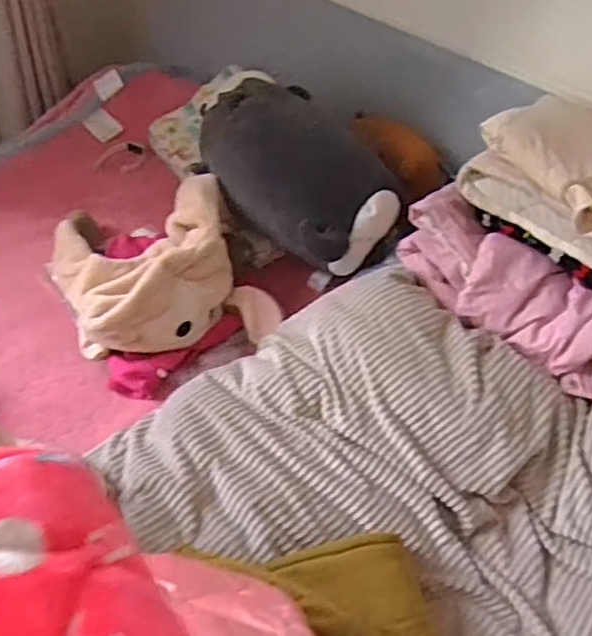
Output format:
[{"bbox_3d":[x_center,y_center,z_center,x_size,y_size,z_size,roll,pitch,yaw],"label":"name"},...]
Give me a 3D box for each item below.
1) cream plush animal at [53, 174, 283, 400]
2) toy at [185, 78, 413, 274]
[{"bbox_3d":[-0.223,-0.085,1.109,0.310,0.151,0.362,-18,54,-21],"label":"cream plush animal"},{"bbox_3d":[-0.005,-0.244,1.143,0.202,0.197,0.364,-33,60,-30],"label":"toy"}]

